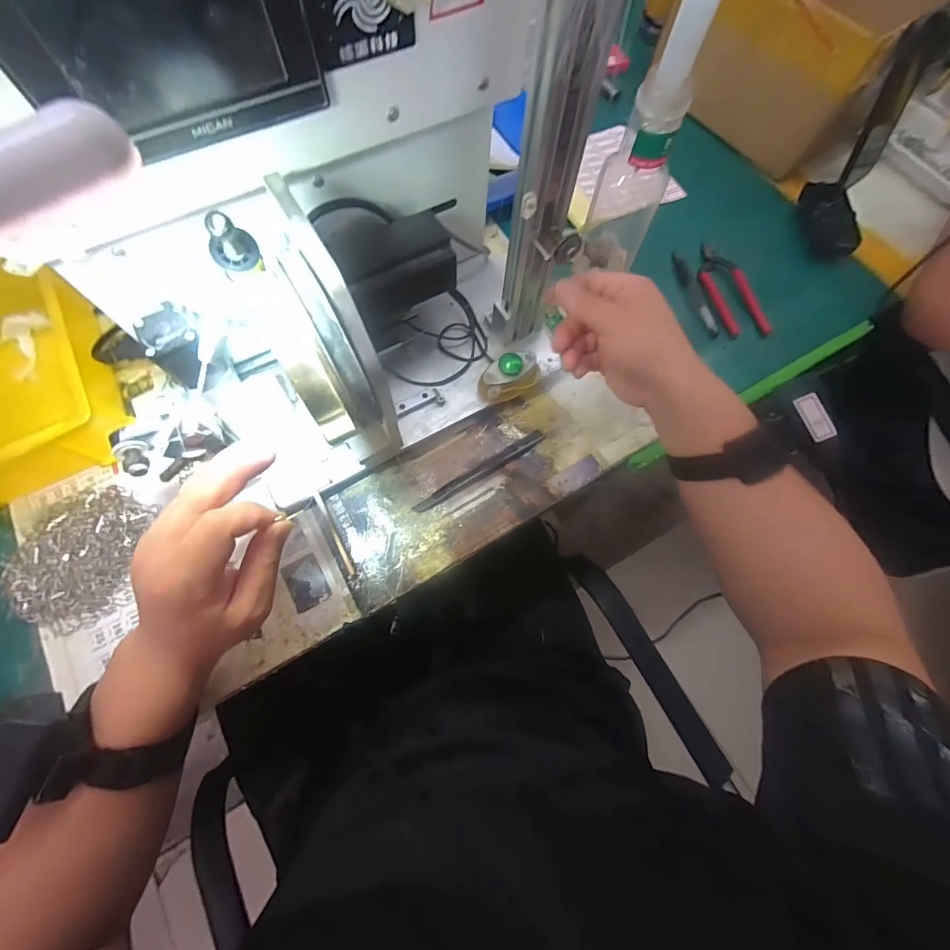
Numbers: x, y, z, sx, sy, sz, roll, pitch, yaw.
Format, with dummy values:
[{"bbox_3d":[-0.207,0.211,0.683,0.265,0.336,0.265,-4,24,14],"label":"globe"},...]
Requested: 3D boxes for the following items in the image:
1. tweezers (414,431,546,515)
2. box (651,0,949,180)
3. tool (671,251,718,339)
[{"bbox_3d":[0.005,-0.004,0.412,0.144,0.011,0.013,-29,74,-12],"label":"tweezers"},{"bbox_3d":[0.403,-0.565,0.545,0.167,0.144,0.271,-32,75,-12],"label":"box"},{"bbox_3d":[0.262,-0.215,0.494,0.015,0.015,0.129,-8,71,-5],"label":"tool"}]

